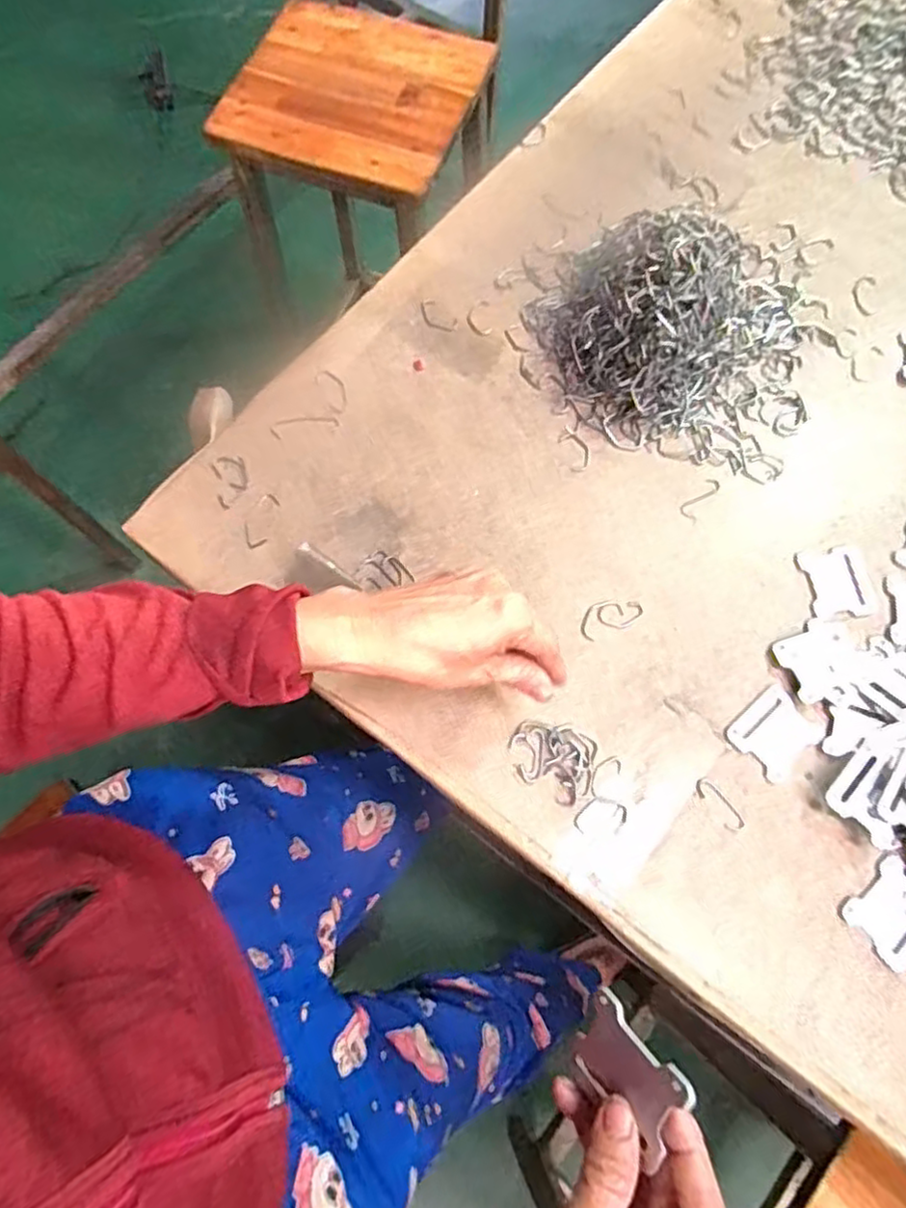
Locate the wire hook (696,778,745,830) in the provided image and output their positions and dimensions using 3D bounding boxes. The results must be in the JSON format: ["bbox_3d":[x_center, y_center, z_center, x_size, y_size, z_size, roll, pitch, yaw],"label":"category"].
[{"bbox_3d":[0.165,0.124,0.416,0.013,0.004,0.037,-35,74,-11],"label":"wire hook"}]

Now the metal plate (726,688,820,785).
[{"bbox_3d":[0.206,0.082,0.429,0.049,0.004,0.041,-40,75,-12],"label":"metal plate"}]

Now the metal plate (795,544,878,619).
[{"bbox_3d":[0.265,-0.016,0.464,0.043,0.004,0.051,-6,71,-2],"label":"metal plate"}]

